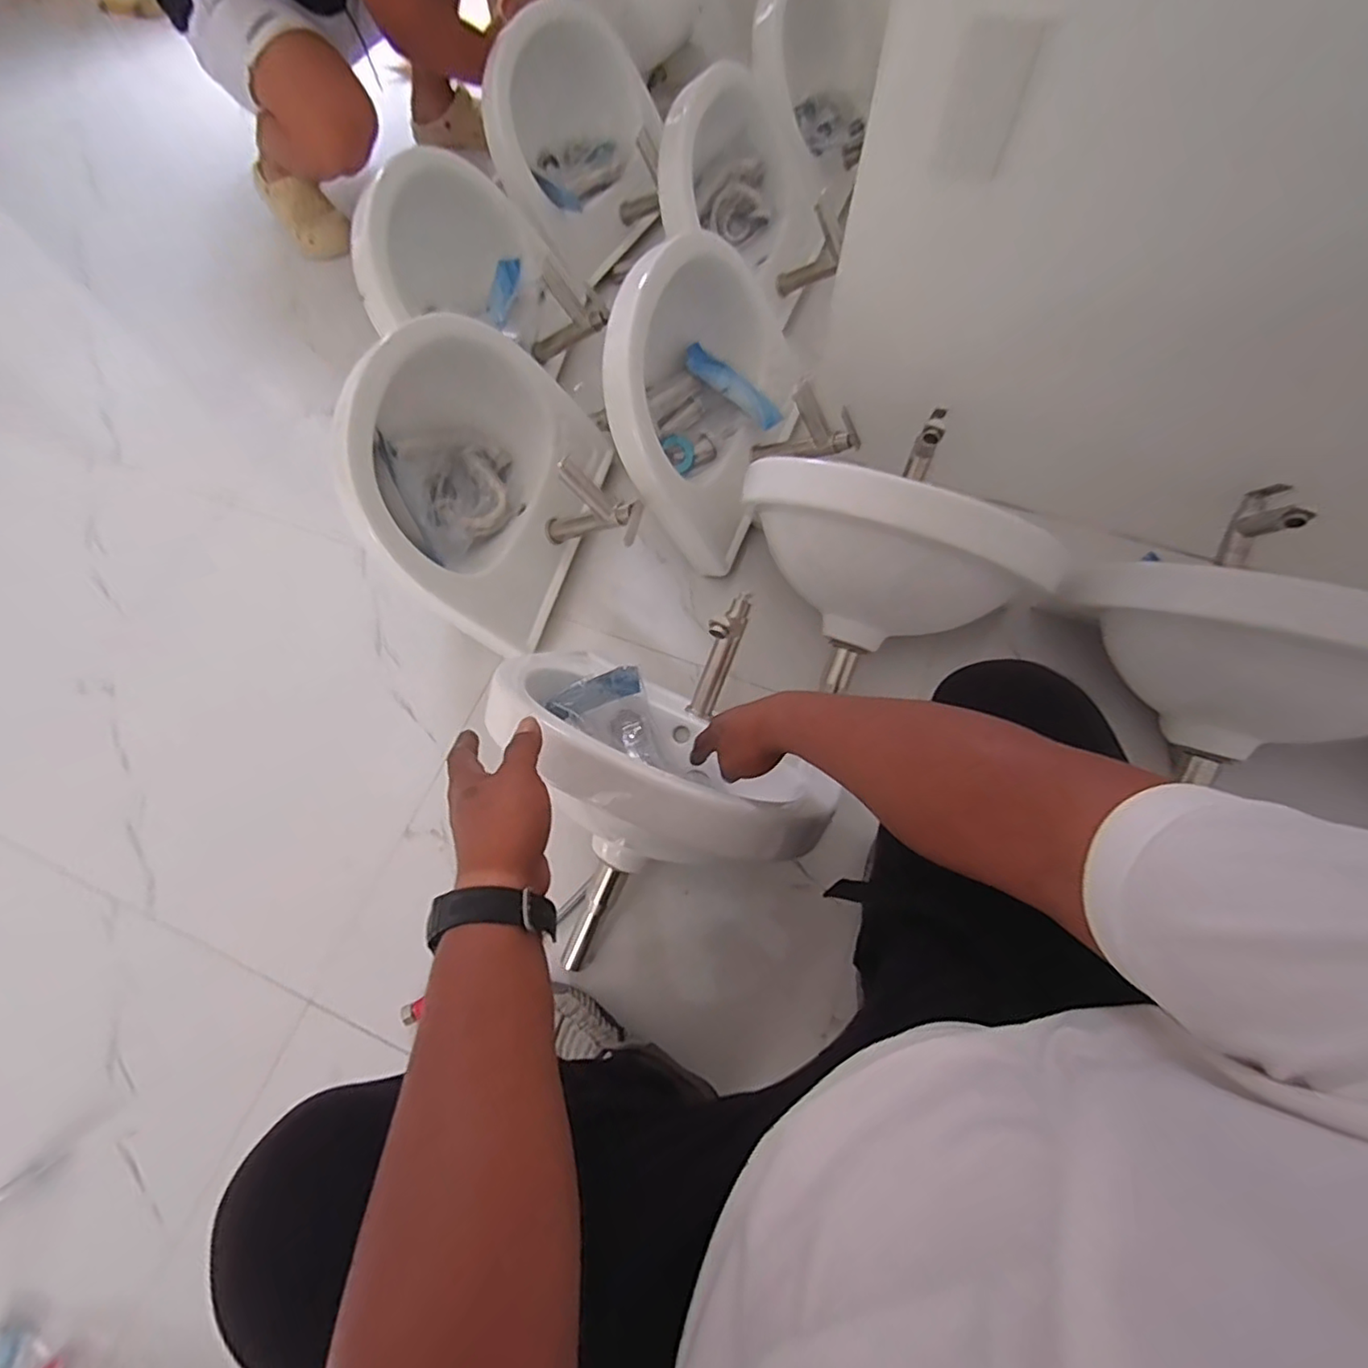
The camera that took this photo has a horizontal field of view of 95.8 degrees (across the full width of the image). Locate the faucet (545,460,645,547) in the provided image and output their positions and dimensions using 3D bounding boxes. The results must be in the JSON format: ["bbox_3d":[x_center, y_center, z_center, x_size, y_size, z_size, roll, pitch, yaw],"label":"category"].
[{"bbox_3d":[-0.150,-0.247,0.873,0.171,0.133,0.072,12,82,40],"label":"faucet"}]

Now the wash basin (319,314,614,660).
[{"bbox_3d":[-0.296,-0.279,0.869,0.166,0.361,0.415,0,73,37],"label":"wash basin"}]

